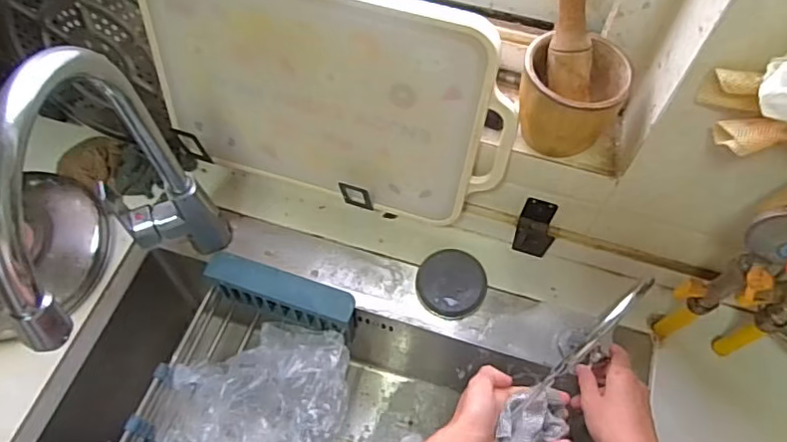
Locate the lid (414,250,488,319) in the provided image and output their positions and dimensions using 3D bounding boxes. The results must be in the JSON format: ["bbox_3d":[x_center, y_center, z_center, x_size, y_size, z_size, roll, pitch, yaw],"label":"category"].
[{"bbox_3d":[0.072,0.074,0.709,0.084,0.018,0.084,0,60,0],"label":"lid"}]

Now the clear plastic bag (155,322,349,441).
[{"bbox_3d":[-0.161,0.213,0.679,0.209,0.084,0.199,16,62,9],"label":"clear plastic bag"}]

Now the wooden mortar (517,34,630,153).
[{"bbox_3d":[0.175,-0.122,0.584,0.095,0.096,0.093,19,62,10],"label":"wooden mortar"}]

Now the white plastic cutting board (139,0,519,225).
[{"bbox_3d":[-0.073,-0.129,0.626,0.393,0.273,0.026,19,51,4],"label":"white plastic cutting board"}]

